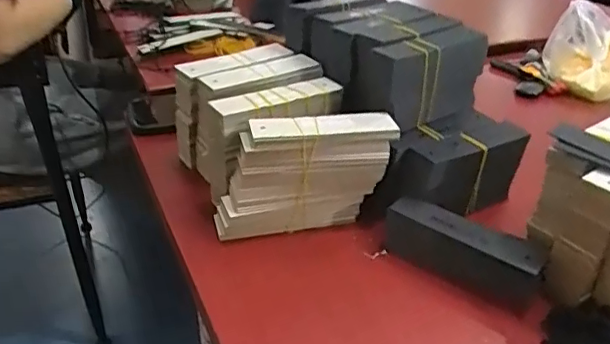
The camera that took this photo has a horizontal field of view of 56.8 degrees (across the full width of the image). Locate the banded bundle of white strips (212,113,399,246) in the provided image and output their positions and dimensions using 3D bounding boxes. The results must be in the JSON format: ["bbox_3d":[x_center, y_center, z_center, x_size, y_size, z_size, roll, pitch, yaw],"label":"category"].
[{"bbox_3d":[-0.002,0.002,0.492,0.150,0.097,0.041,-8,32,-16],"label":"banded bundle of white strips"}]

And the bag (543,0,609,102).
[{"bbox_3d":[0.450,-0.176,0.841,0.172,0.105,0.148,19,35,26],"label":"bag"}]

